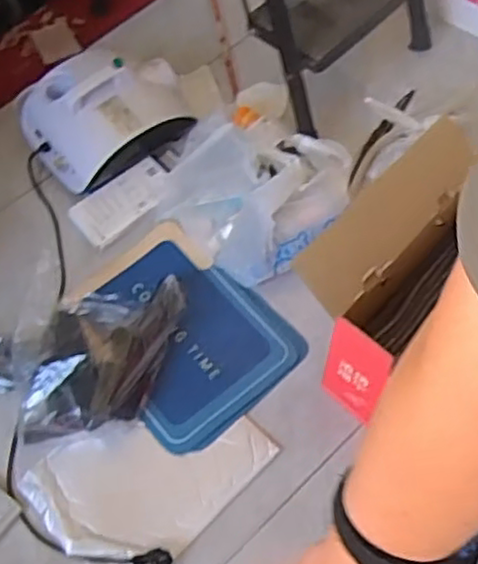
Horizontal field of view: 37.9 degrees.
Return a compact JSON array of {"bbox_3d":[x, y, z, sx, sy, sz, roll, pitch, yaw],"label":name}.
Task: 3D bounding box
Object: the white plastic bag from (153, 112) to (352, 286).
[{"bbox_3d":[0.038,-0.204,1.324,0.320,0.125,0.337,39,71,20],"label":"white plastic bag"}]

